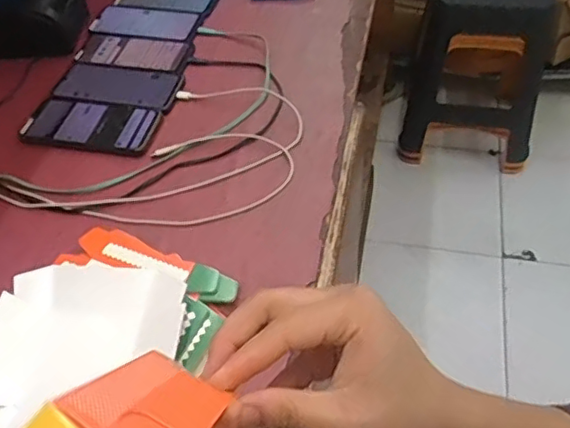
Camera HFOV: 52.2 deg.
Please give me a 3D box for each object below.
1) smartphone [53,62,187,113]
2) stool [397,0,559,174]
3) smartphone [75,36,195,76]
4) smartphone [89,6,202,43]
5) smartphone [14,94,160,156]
[{"bbox_3d":[-0.224,-0.177,0.794,0.165,0.005,0.081,9,52,10],"label":"smartphone"},{"bbox_3d":[0.566,-0.440,1.635,0.369,0.484,0.441,13,53,14],"label":"stool"},{"bbox_3d":[-0.219,-0.228,0.839,0.165,0.012,0.077,8,52,10],"label":"smartphone"},{"bbox_3d":[-0.212,-0.291,0.887,0.159,0.004,0.071,10,52,12],"label":"smartphone"},{"bbox_3d":[-0.248,-0.114,0.740,0.170,0.011,0.080,9,52,11],"label":"smartphone"}]

